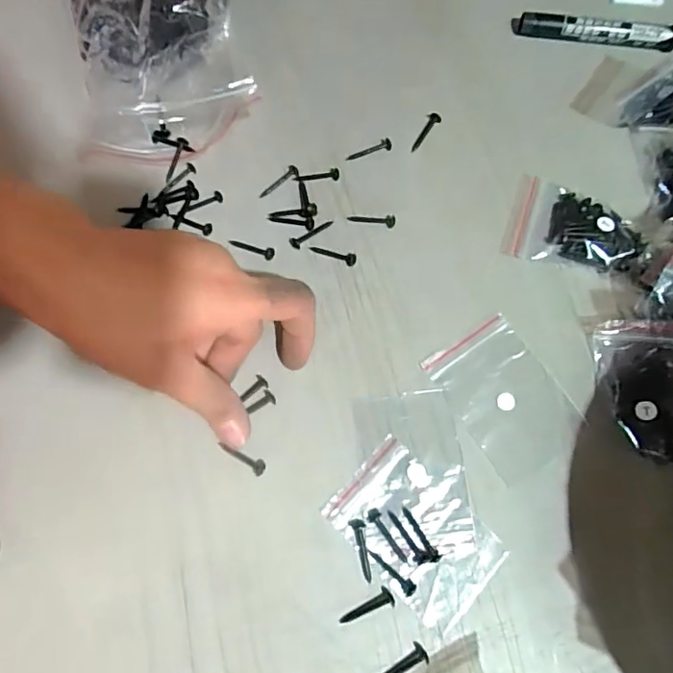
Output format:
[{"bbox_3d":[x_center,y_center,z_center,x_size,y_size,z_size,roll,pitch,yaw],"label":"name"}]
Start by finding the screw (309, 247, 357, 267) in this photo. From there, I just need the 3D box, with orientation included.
[{"bbox_3d":[-0.002,-0.050,0.338,0.030,0.004,0.008,11,76,2],"label":"screw"}]

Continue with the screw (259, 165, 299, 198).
[{"bbox_3d":[-0.038,-0.100,0.351,0.030,0.004,0.006,-38,80,-9],"label":"screw"}]

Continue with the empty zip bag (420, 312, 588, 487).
[{"bbox_3d":[0.099,0.036,0.314,0.058,0.004,0.085,-32,77,-7],"label":"empty zip bag"}]

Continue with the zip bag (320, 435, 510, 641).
[{"bbox_3d":[0.044,0.108,0.295,0.058,0.004,0.091,-44,79,-10],"label":"zip bag"}]

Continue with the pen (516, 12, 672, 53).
[{"bbox_3d":[0.182,-0.209,0.369,0.110,0.013,0.012,8,75,3],"label":"pen"}]

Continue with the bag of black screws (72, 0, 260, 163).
[{"bbox_3d":[-0.114,-0.190,0.345,0.113,0.054,0.142,-8,75,-1],"label":"bag of black screws"}]

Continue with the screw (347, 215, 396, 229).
[{"bbox_3d":[0.023,-0.073,0.344,0.030,0.004,0.008,1,76,-1],"label":"screw"}]

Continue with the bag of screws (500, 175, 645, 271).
[{"bbox_3d":[0.150,-0.069,0.335,0.079,0.017,0.054,17,76,5],"label":"bag of screws"}]

